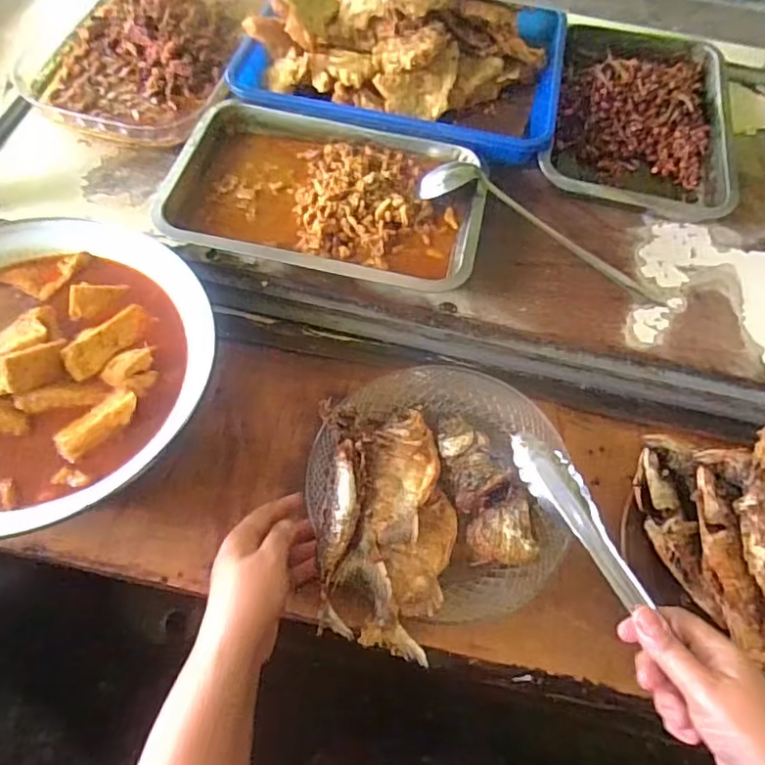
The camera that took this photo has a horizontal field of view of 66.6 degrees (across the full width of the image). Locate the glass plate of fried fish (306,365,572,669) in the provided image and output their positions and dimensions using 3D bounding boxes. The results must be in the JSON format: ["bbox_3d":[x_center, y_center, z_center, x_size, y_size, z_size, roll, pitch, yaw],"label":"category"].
[{"bbox_3d":[0.043,0.089,0.477,0.203,0.046,0.244,8,62,2],"label":"glass plate of fried fish"}]

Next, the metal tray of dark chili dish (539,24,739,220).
[{"bbox_3d":[0.296,-0.311,0.670,0.196,0.048,0.293,14,62,5],"label":"metal tray of dark chili dish"}]

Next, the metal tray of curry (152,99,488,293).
[{"bbox_3d":[-0.054,-0.188,0.587,0.304,0.038,0.203,9,62,2],"label":"metal tray of curry"}]

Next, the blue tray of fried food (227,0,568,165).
[{"bbox_3d":[0.023,-0.374,0.654,0.354,0.088,0.225,12,62,4],"label":"blue tray of fried food"}]

